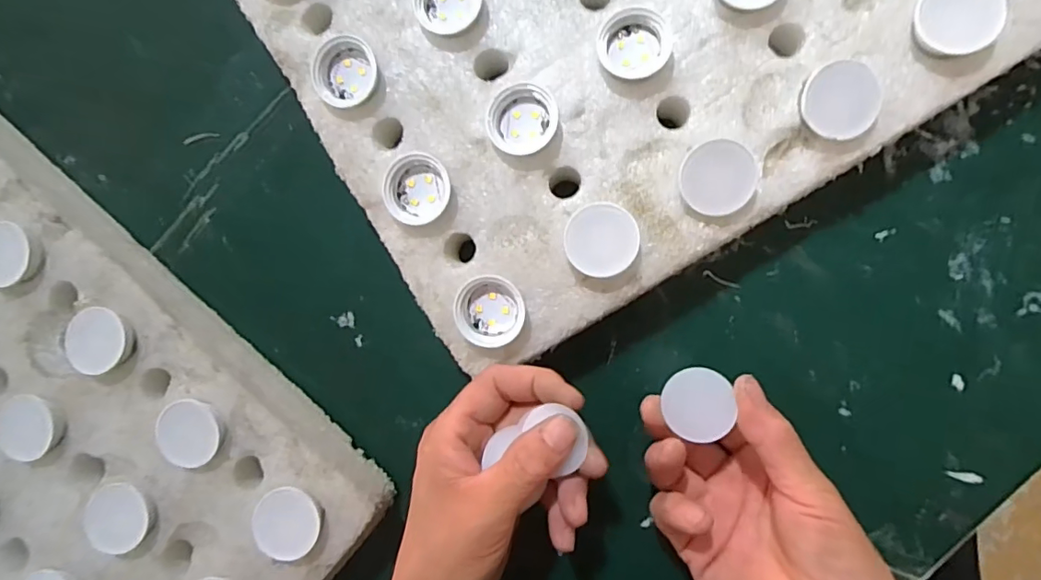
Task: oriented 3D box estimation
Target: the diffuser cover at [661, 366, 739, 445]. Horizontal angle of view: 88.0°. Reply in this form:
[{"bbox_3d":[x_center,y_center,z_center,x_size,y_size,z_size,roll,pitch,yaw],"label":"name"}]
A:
[{"bbox_3d":[0.079,0.050,0.241,0.028,0.007,0.030,8,91,5],"label":"diffuser cover"}]

